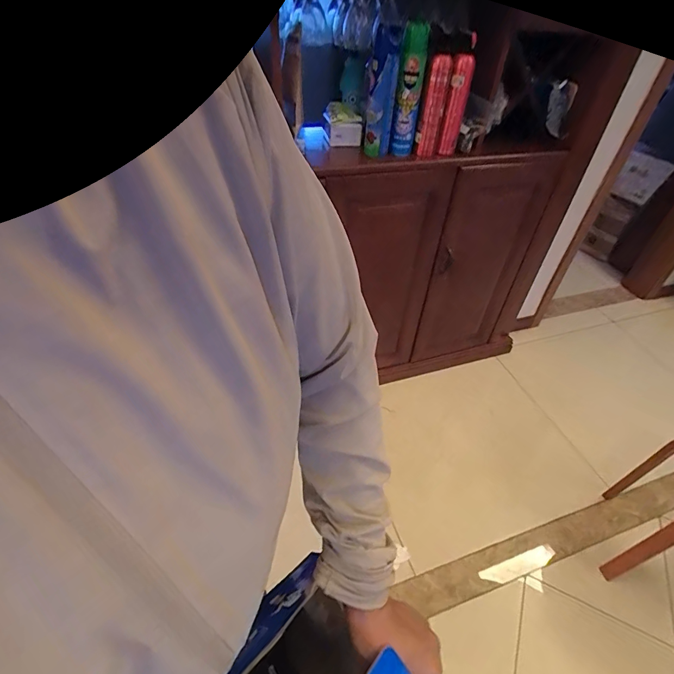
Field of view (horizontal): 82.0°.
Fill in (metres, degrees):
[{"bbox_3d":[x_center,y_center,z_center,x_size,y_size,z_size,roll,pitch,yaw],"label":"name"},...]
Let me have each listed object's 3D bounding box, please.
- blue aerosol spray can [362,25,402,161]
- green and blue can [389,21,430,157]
[{"bbox_3d":[0.105,-0.586,0.946,0.063,0.265,0.070,5,41,-1],"label":"blue aerosol spray can"},{"bbox_3d":[0.175,-0.595,0.957,0.059,0.277,0.073,11,42,6],"label":"green and blue can"}]

